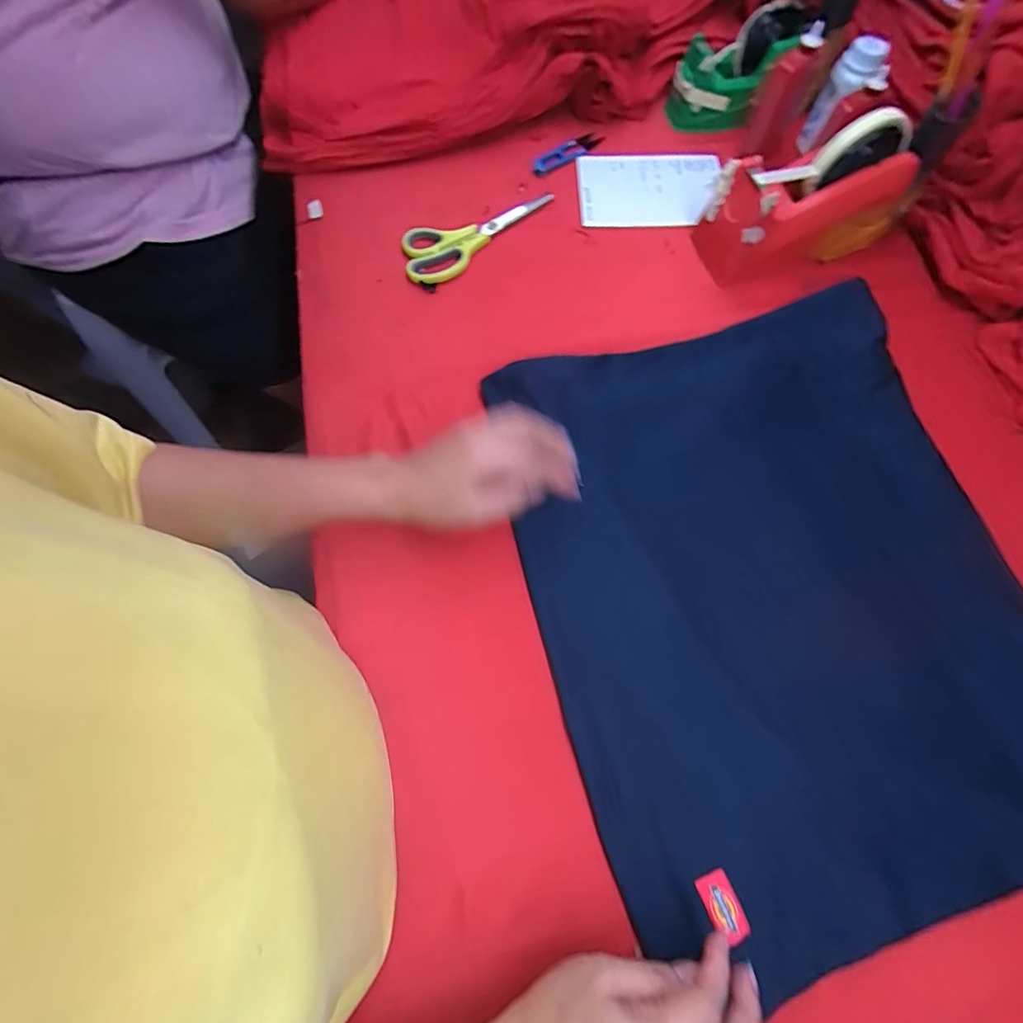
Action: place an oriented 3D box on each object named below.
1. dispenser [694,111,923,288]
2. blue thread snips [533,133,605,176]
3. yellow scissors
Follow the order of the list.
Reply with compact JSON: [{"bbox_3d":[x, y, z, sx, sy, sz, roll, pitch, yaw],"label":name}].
[{"bbox_3d":[0.283,-0.306,0.461,0.183,0.083,0.070,-20,71,15],"label":"dispenser"},{"bbox_3d":[0.065,-0.423,0.559,0.095,0.012,0.021,-36,78,-15],"label":"blue thread snips"},{"bbox_3d":[-0.043,-0.309,0.516,0.183,0.010,0.067,-41,79,-16],"label":"yellow scissors"}]

